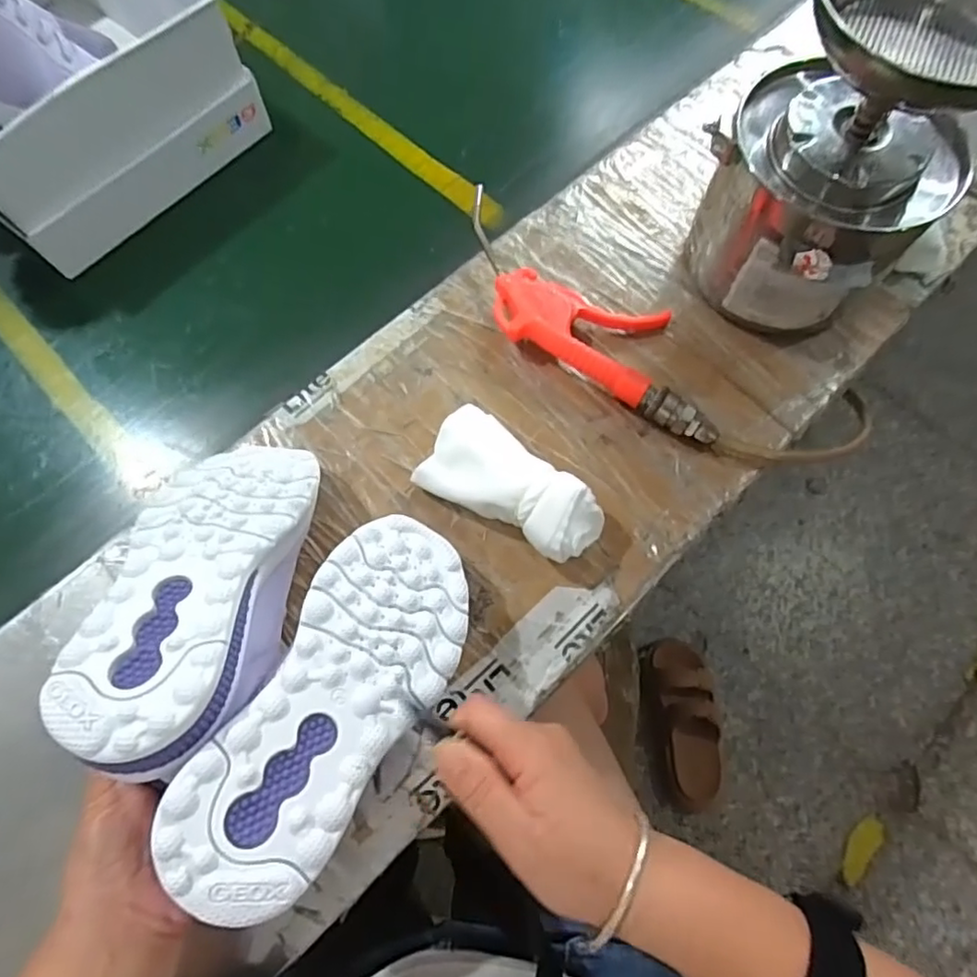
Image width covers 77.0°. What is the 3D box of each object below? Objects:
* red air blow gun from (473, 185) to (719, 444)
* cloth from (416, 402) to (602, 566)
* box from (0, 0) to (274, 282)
[{"bbox_3d":[0.068,-0.123,0.441,0.231,0.030,0.091,29,74,11],"label":"red air blow gun"},{"bbox_3d":[0.017,-0.003,0.391,0.117,0.048,0.062,30,74,11],"label":"cloth"},{"bbox_3d":[-0.392,-0.370,0.524,0.320,0.105,0.233,39,76,13],"label":"box"}]

